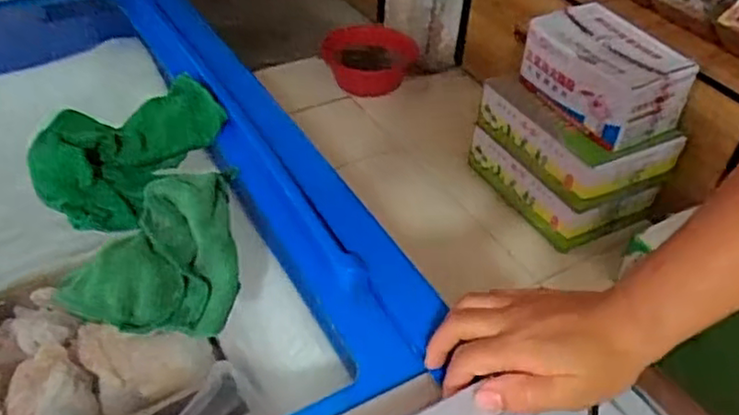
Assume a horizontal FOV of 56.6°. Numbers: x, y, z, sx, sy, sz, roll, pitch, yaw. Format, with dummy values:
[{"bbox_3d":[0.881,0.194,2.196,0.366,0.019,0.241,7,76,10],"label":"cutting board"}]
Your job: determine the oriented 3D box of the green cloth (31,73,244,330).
[{"bbox_3d":[-0.200,-0.018,0.578,0.168,0.057,0.272,-4,42,-9],"label":"green cloth"}]

